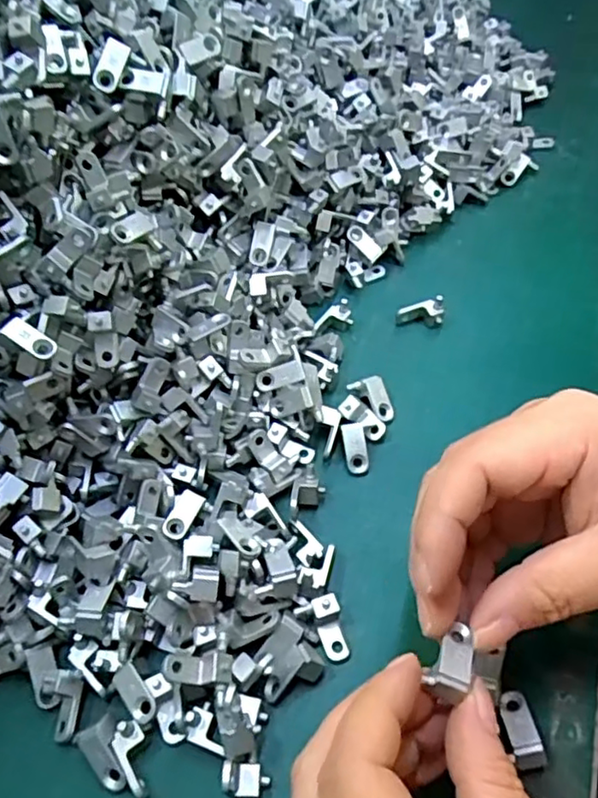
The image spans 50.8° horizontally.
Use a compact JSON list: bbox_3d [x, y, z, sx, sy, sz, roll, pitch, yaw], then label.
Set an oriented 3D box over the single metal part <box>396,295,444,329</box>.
[{"bbox_3d":[0.065,-0.047,0.336,0.024,0.018,0.009,6,56,5],"label":"single metal part"}]

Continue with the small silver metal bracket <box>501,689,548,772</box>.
[{"bbox_3d":[0.078,0.116,0.222,0.010,0.007,0.026,-4,40,-2],"label":"small silver metal bracket"}]

